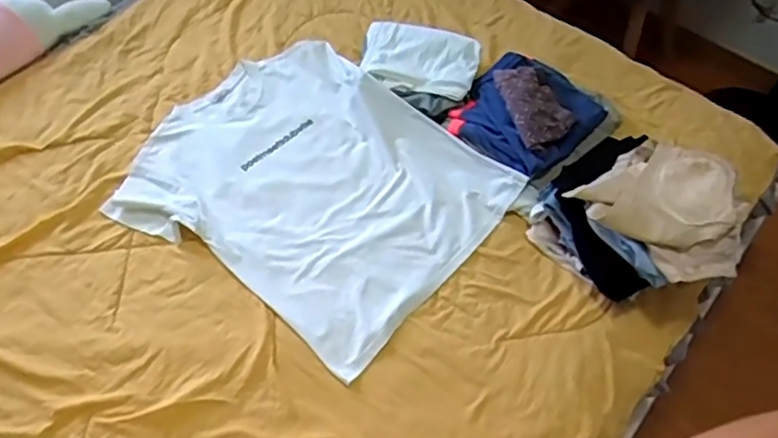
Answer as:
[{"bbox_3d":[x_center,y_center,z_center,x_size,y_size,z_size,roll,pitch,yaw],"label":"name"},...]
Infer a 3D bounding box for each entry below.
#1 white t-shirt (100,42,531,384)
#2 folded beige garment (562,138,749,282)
[{"bbox_3d":[-0.162,-0.074,1.221,0.662,0.037,0.561,38,63,17],"label":"white t-shirt"},{"bbox_3d":[0.488,-0.021,1.071,0.216,0.097,0.269,-34,63,-22],"label":"folded beige garment"}]

